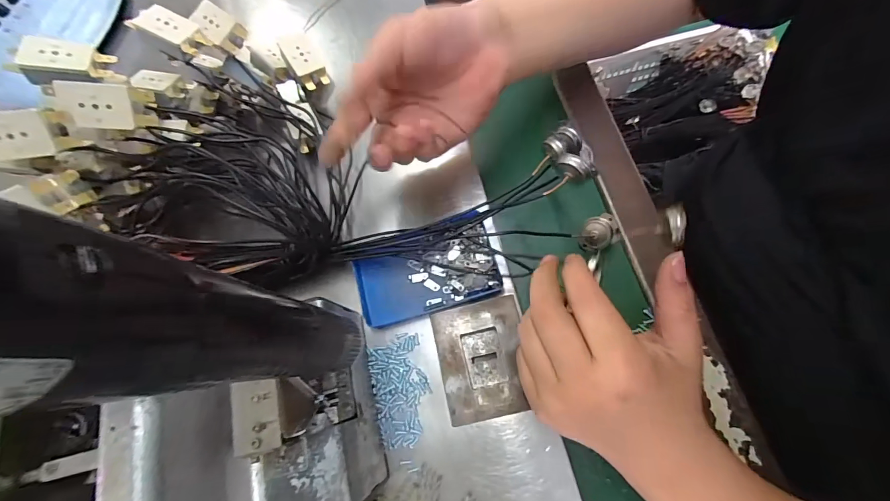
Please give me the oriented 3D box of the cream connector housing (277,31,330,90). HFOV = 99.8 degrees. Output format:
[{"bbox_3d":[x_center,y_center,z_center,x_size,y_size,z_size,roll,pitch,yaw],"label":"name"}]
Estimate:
[{"bbox_3d":[-0.127,-0.169,0.339,0.030,0.016,0.046,-35,100,-16],"label":"cream connector housing"}]

